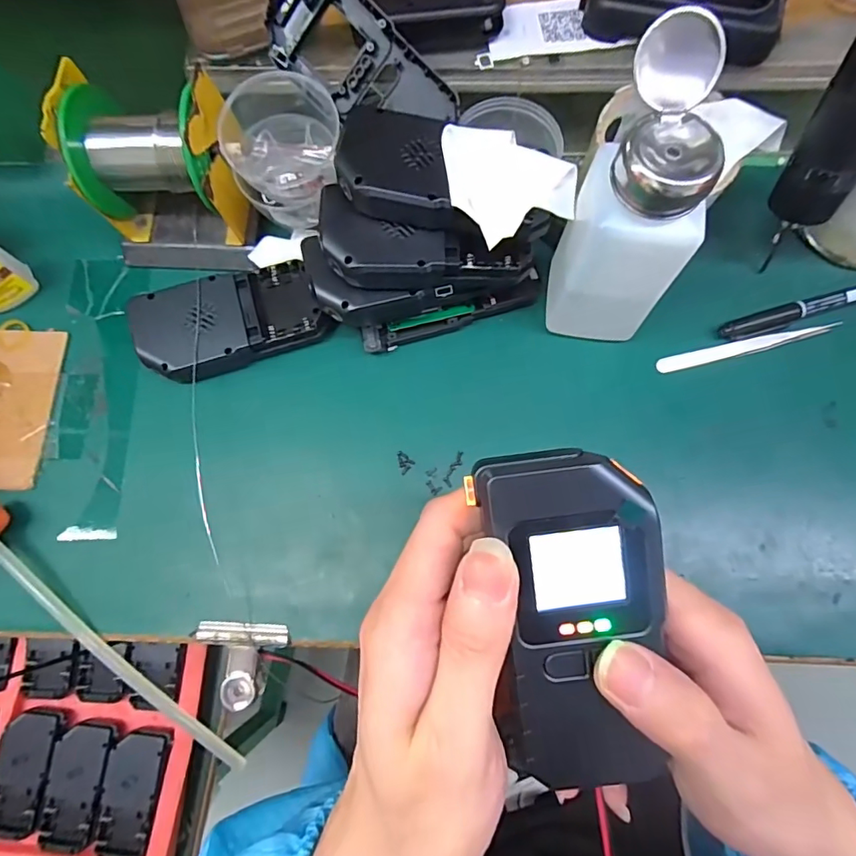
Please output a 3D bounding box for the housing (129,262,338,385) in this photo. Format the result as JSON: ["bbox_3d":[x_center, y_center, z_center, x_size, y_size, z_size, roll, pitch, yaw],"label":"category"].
[{"bbox_3d":[-0.121,-0.064,0.314,0.113,0.019,0.062,-18,77,-3],"label":"housing"}]

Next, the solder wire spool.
[{"bbox_3d":[-0.156,-0.159,0.303,0.092,0.073,0.065,3,76,2],"label":"solder wire spool"}]

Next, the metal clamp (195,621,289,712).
[{"bbox_3d":[-0.102,0.131,0.281,0.049,0.014,0.045,0,76,1],"label":"metal clamp"}]

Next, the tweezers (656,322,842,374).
[{"bbox_3d":[0.192,-0.049,0.306,0.103,0.006,0.010,-12,76,-1],"label":"tweezers"}]

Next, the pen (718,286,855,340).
[{"bbox_3d":[0.244,-0.077,0.309,0.138,0.010,0.012,-16,76,-3],"label":"pen"}]

